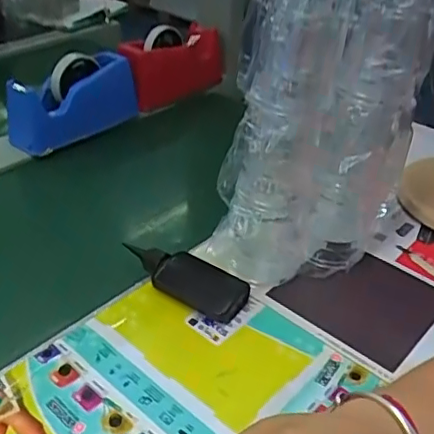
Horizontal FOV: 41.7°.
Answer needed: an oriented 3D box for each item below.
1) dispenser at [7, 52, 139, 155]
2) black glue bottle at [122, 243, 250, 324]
[{"bbox_3d":[-0.204,-0.177,0.836,0.066,0.095,0.208,29,42,30],"label":"dispenser"},{"bbox_3d":[-0.035,0.062,0.583,0.137,0.024,0.057,22,39,23],"label":"black glue bottle"}]

